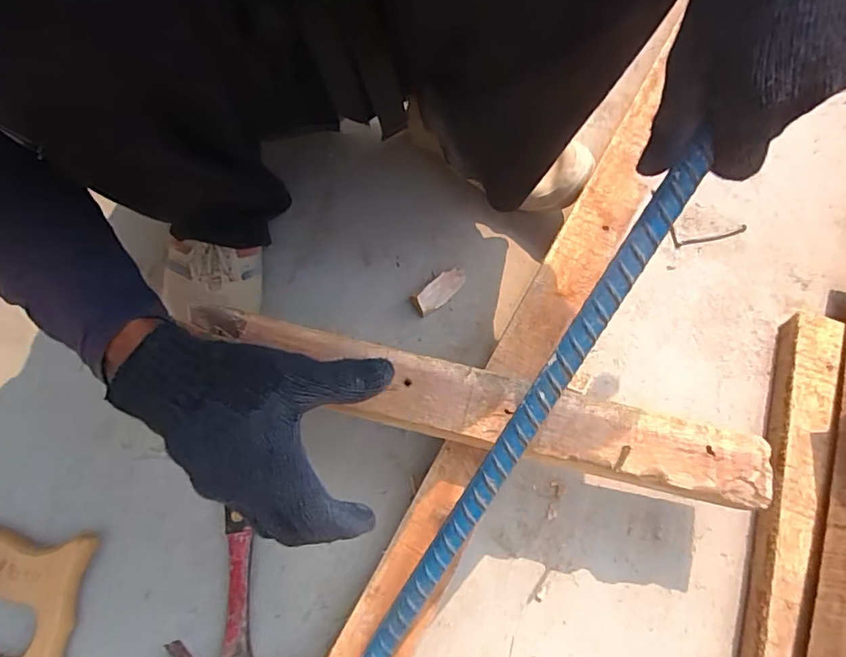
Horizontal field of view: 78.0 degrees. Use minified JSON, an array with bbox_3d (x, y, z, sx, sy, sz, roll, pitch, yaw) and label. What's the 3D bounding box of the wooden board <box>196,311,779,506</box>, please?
[{"bbox_3d":[0.034,0.056,0.393,0.432,0.019,0.053,14,67,3],"label":"wooden board"}]

